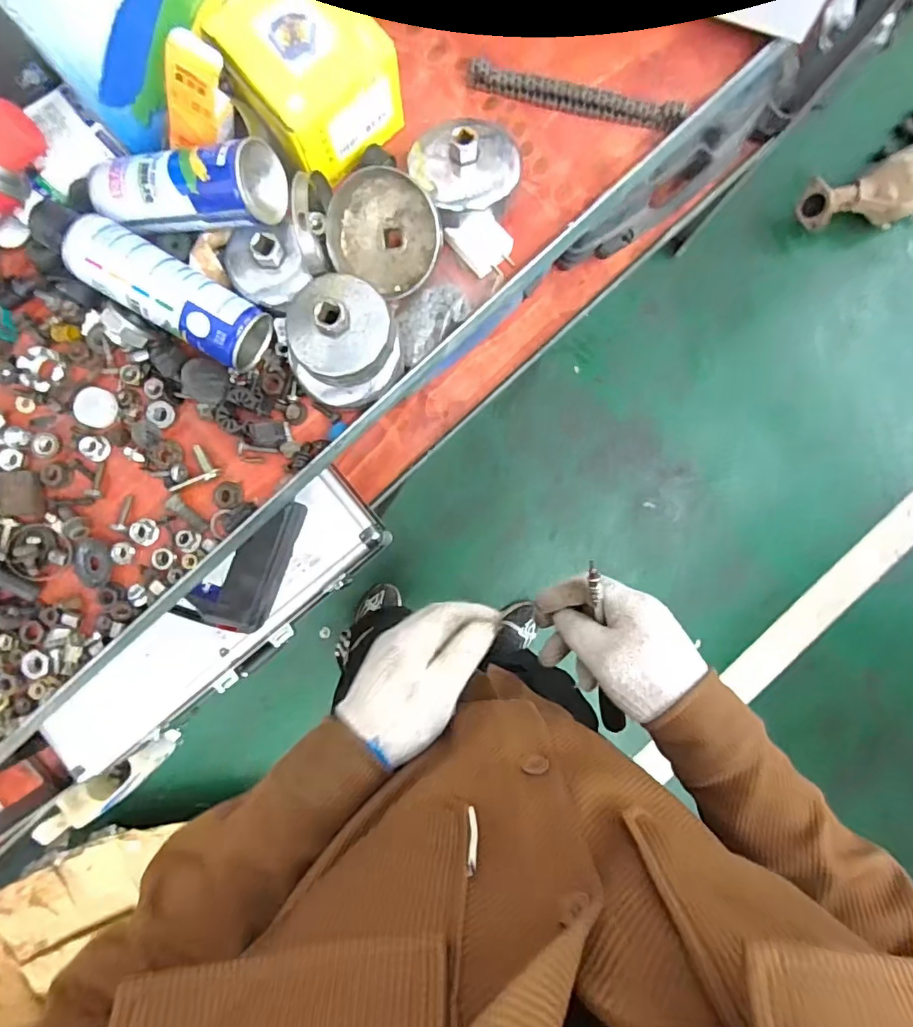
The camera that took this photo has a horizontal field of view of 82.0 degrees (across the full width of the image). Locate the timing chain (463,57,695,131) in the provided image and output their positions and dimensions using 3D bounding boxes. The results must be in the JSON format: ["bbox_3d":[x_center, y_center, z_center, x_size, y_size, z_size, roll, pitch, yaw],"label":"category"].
[{"bbox_3d":[0.104,-0.361,0.452,0.186,0.021,0.018,12,88,0],"label":"timing chain"}]

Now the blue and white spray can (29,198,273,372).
[{"bbox_3d":[-0.240,-0.180,0.416,0.180,0.059,0.053,30,88,1],"label":"blue and white spray can"}]

